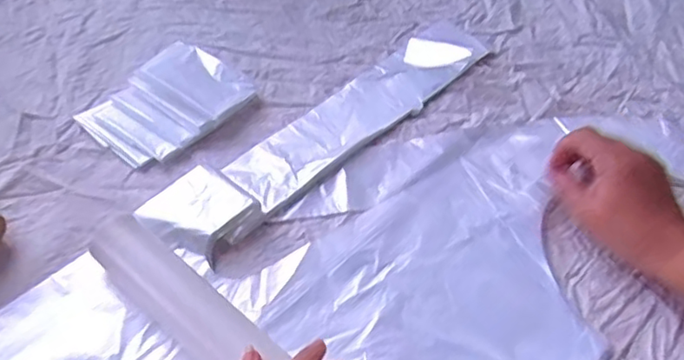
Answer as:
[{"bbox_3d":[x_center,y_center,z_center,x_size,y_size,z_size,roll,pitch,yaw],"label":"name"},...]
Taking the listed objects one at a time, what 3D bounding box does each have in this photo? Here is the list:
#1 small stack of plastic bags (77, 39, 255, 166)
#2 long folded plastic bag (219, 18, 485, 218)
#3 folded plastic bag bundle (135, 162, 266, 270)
[{"bbox_3d":[-0.152,-0.069,0.533,0.098,0.025,0.125,29,53,19],"label":"small stack of plastic bags"},{"bbox_3d":[0.028,-0.074,0.554,0.067,0.016,0.301,36,56,24],"label":"long folded plastic bag"},{"bbox_3d":[-0.105,0.026,0.459,0.068,0.021,0.072,29,53,19],"label":"folded plastic bag bundle"}]

